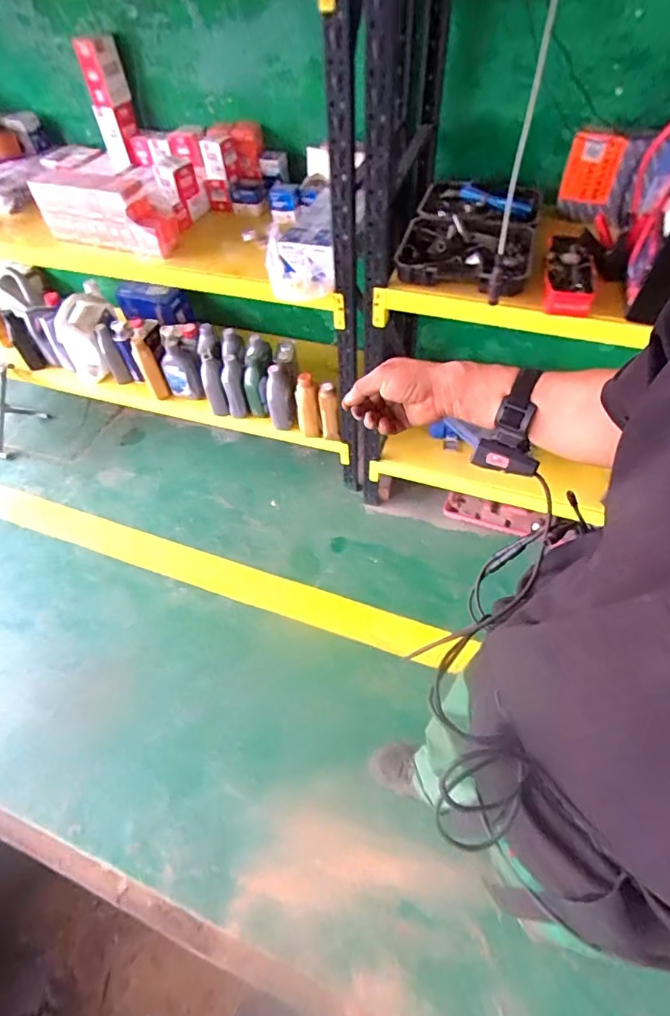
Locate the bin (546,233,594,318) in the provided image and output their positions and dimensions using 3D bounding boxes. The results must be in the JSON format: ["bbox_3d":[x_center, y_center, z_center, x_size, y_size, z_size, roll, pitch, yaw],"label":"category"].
[{"bbox_3d":[0.498,-0.512,1.055,0.091,0.048,0.213,7,68,9],"label":"bin"}]

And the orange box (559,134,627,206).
[{"bbox_3d":[0.599,-0.793,1.156,0.115,0.130,0.028,28,62,22],"label":"orange box"}]

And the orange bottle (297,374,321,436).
[{"bbox_3d":[-0.090,-0.331,1.601,0.073,0.221,0.062,-11,55,-2],"label":"orange bottle"}]

